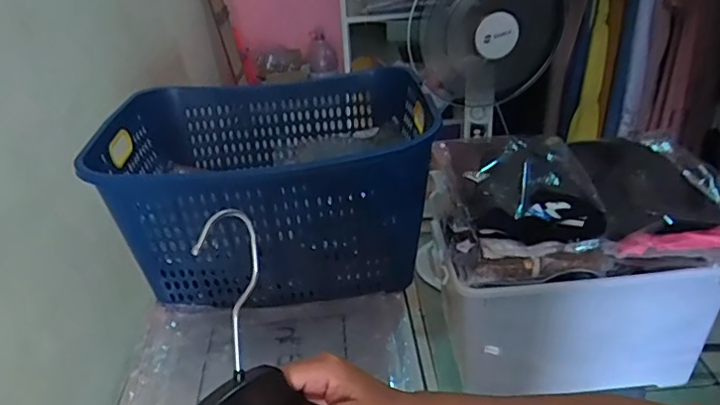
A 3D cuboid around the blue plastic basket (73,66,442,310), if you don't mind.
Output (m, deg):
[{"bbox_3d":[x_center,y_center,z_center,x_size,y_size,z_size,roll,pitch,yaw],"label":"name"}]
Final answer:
[{"bbox_3d":[-0.152,-0.034,1.024,0.526,0.297,0.422,-5,29,-1],"label":"blue plastic basket"}]

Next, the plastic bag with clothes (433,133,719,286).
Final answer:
[{"bbox_3d":[0.412,-0.018,1.044,0.496,0.156,0.323,-3,29,2],"label":"plastic bag with clothes"}]

